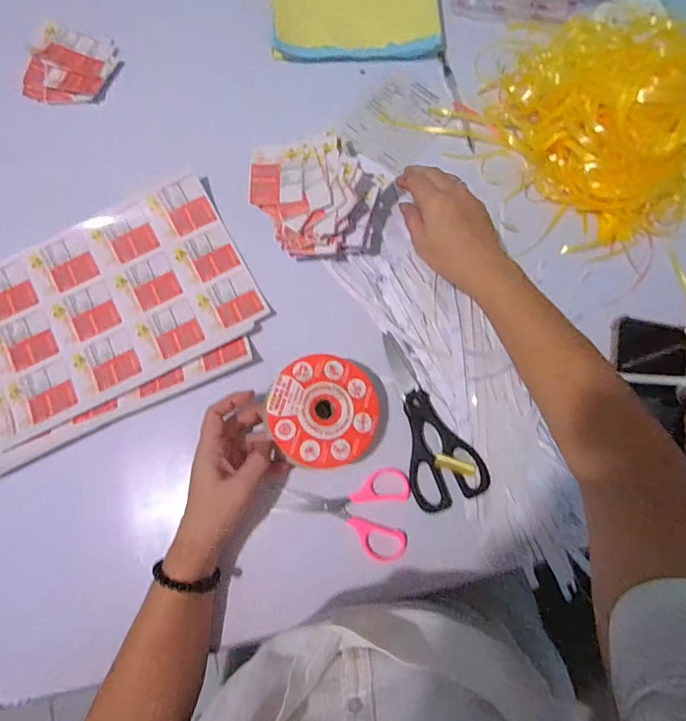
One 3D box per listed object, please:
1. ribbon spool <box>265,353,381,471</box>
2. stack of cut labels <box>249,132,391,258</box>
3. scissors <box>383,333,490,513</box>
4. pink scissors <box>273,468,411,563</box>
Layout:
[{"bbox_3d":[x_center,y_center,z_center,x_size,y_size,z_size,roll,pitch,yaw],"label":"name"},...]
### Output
[{"bbox_3d":[-0.019,0.049,0.439,0.108,0.016,0.108,3,77,-15],"label":"ribbon spool"},{"bbox_3d":[-0.033,-0.182,0.503,0.141,0.064,0.128,19,78,6],"label":"stack of cut labels"},{"bbox_3d":[0.076,0.064,0.467,0.076,0.009,0.185,-28,78,-5],"label":"scissors"},{"bbox_3d":[0.000,0.149,0.452,0.132,0.005,0.086,6,77,3],"label":"pink scissors"}]

